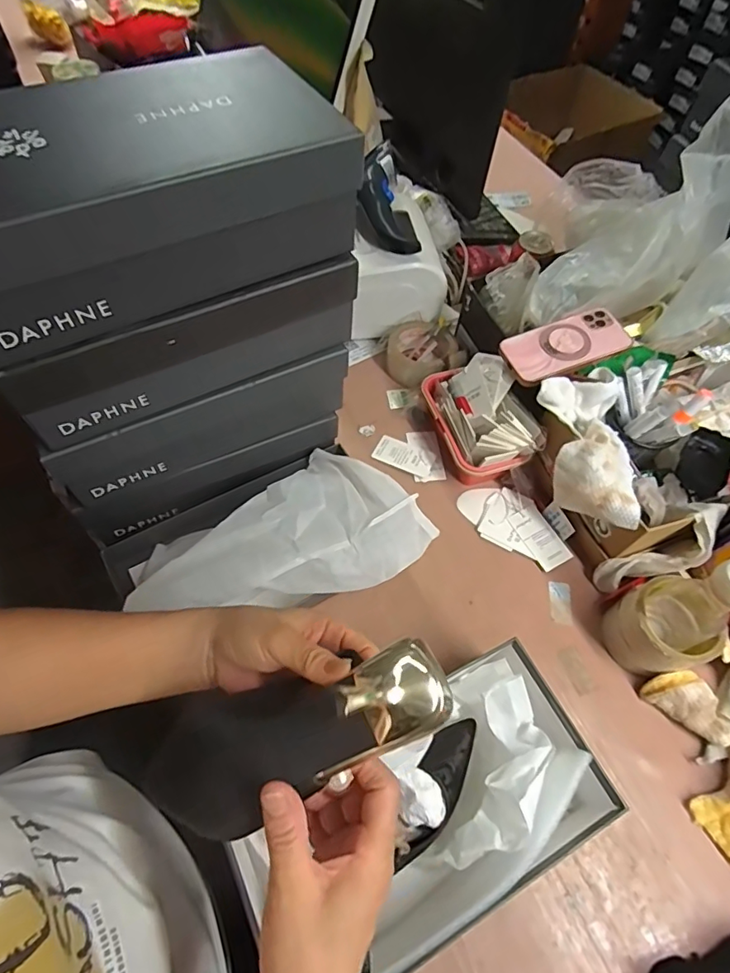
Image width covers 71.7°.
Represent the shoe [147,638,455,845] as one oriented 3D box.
[{"bbox_3d":[-0.045,0.143,0.290,0.187,0.060,0.074,-24,60,10],"label":"shoe"}]

